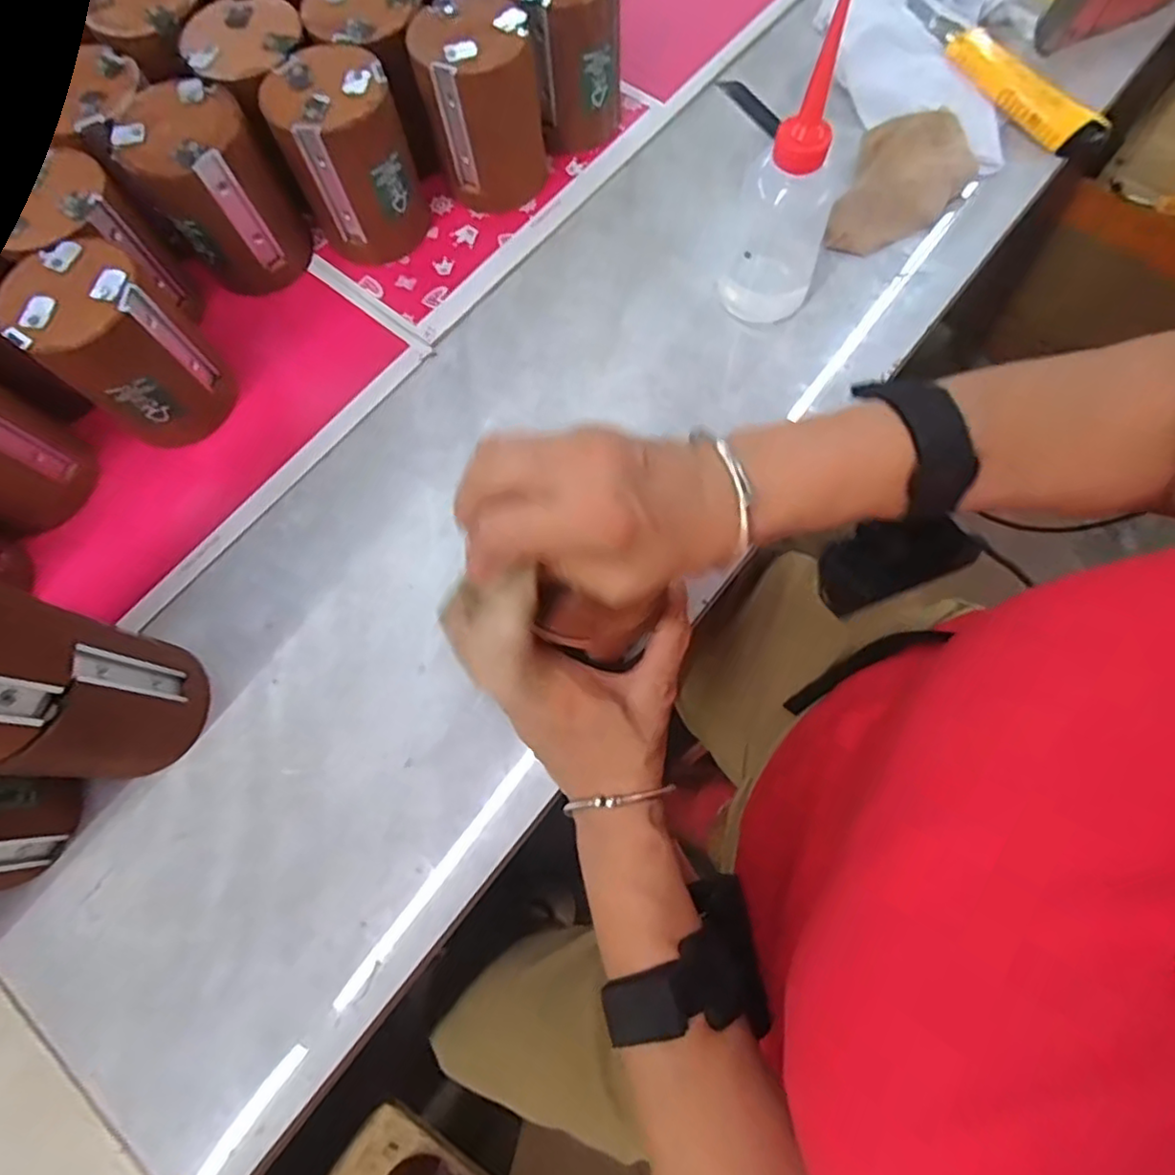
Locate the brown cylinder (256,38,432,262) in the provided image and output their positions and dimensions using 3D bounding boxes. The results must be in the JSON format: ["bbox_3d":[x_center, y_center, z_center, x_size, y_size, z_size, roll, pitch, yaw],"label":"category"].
[{"bbox_3d":[-0.160,-0.291,0.434,0.077,0.104,0.078,-17,73,-3],"label":"brown cylinder"}]

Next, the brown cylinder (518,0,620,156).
[{"bbox_3d":[-0.015,-0.389,0.459,0.070,0.103,0.073,-9,72,0],"label":"brown cylinder"}]

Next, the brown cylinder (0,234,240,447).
[{"bbox_3d":[-0.282,-0.145,0.396,0.077,0.104,0.075,-1,73,2],"label":"brown cylinder"}]

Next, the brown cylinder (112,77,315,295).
[{"bbox_3d":[-0.246,-0.267,0.431,0.083,0.102,0.078,-34,74,-8],"label":"brown cylinder"}]

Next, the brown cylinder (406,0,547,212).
[{"bbox_3d":[-0.072,-0.334,0.443,0.073,0.100,0.071,-5,73,1],"label":"brown cylinder"}]

